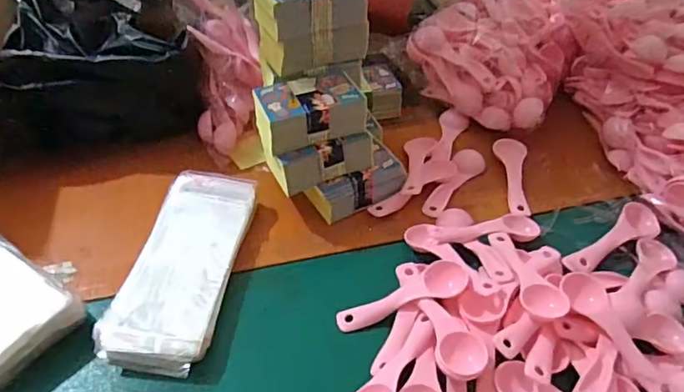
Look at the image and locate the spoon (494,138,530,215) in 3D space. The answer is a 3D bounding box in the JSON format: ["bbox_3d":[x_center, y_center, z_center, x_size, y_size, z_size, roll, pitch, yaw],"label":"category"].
[{"bbox_3d":[0.184,-0.025,0.588,0.030,0.016,0.112,7,44,5],"label":"spoon"}]

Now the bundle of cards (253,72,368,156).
[{"bbox_3d":[-0.034,-0.083,0.513,0.100,0.036,0.064,-13,46,-16],"label":"bundle of cards"}]

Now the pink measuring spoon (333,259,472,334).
[{"bbox_3d":[0.050,0.085,0.458,0.112,0.010,0.030,-23,47,-1],"label":"pink measuring spoon"}]

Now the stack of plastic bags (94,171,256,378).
[{"bbox_3d":[-0.137,0.056,0.474,0.086,0.024,0.198,7,44,4],"label":"stack of plastic bags"}]

